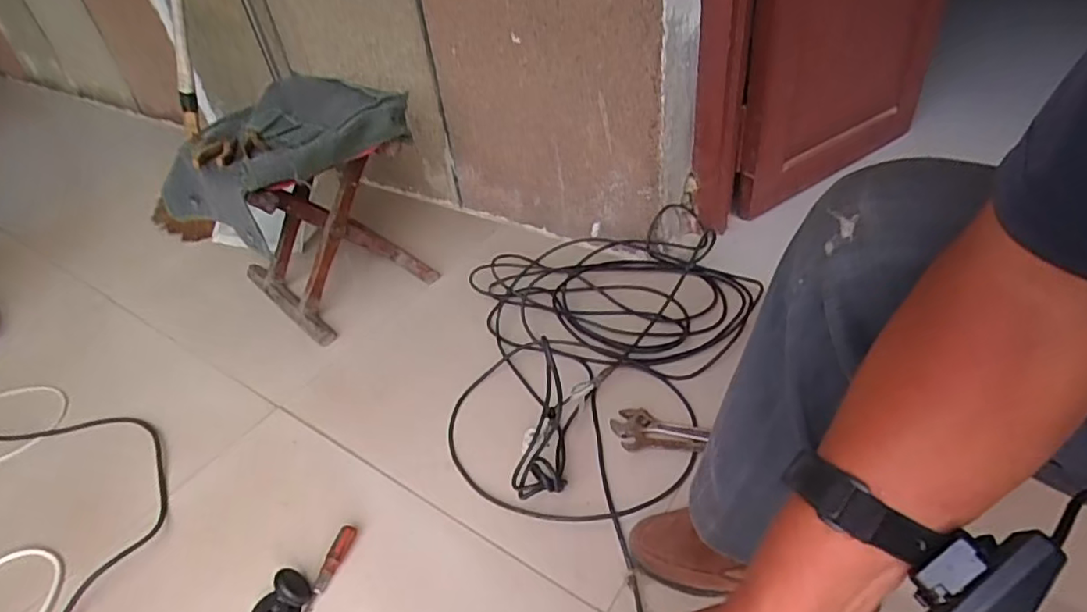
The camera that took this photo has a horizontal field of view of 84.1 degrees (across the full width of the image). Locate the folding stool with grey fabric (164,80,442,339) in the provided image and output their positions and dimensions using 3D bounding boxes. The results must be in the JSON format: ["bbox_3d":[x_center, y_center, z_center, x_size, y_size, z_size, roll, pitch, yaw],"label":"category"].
[{"bbox_3d":[-0.437,-0.188,1.129,0.378,0.374,0.320,25,48,32],"label":"folding stool with grey fabric"}]

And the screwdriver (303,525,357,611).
[{"bbox_3d":[-0.265,0.326,0.709,0.020,0.018,0.148,10,42,18],"label":"screwdriver"}]

